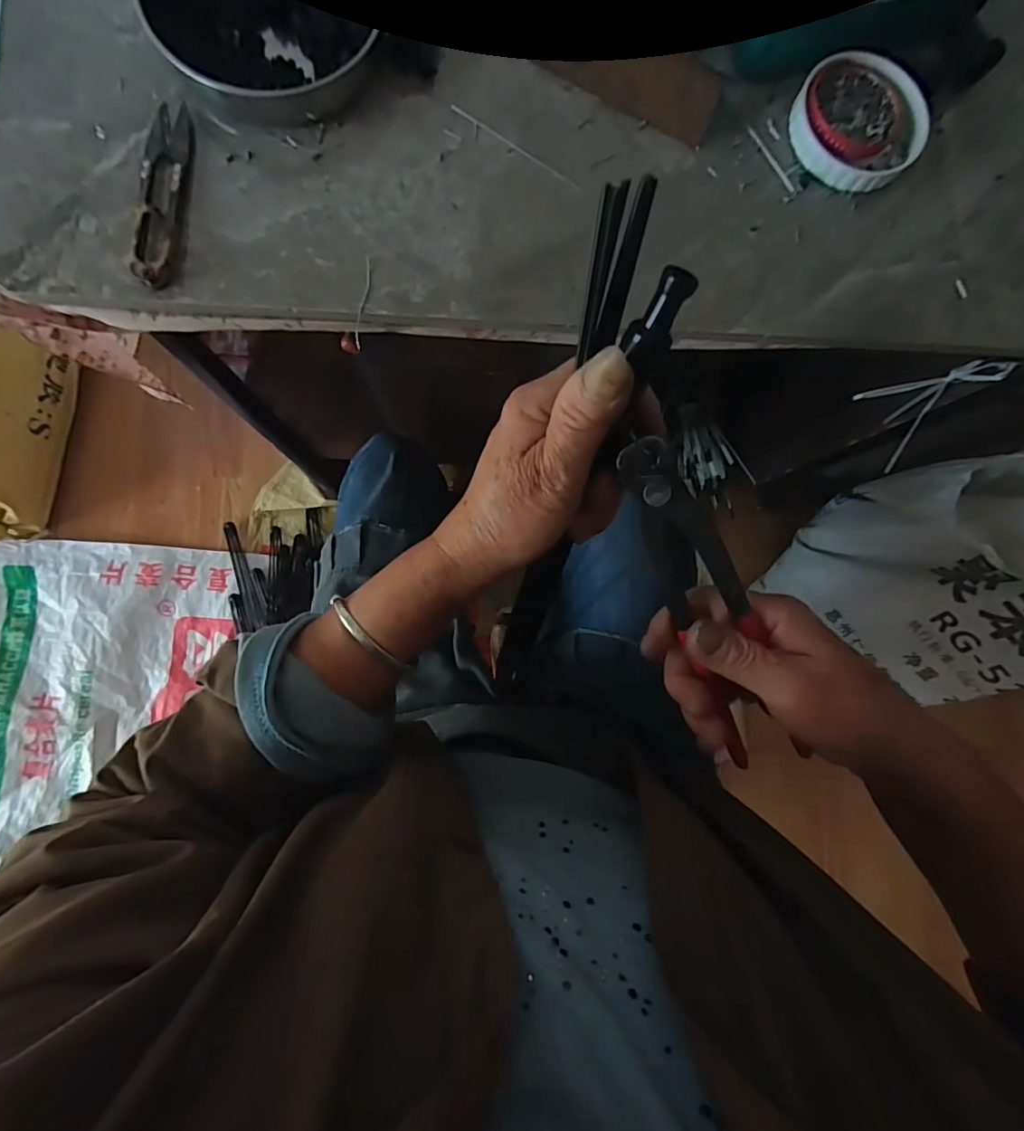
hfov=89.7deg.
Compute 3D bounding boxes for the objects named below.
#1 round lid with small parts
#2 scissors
[{"bbox_3d":[0.235,-0.301,0.348,0.088,0.013,0.092,1,84,-5],"label":"round lid with small parts"},{"bbox_3d":[-0.209,-0.223,0.306,0.026,0.008,0.118,5,84,-4],"label":"scissors"}]

